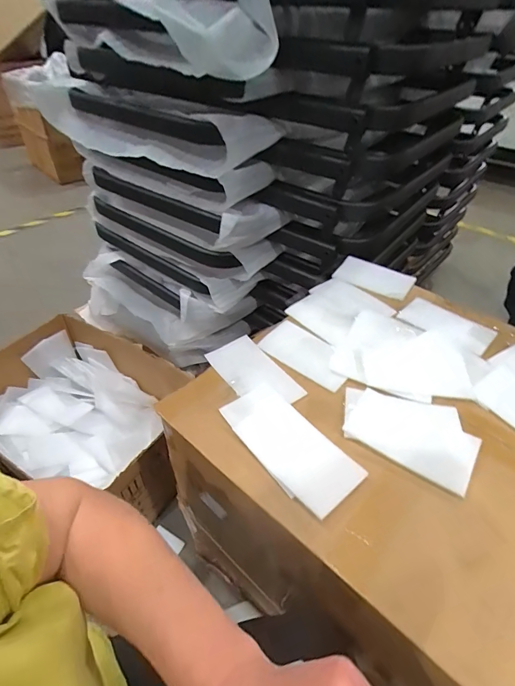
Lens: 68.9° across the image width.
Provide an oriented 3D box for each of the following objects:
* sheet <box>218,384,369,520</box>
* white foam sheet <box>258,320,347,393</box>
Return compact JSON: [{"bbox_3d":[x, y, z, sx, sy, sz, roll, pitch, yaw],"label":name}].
[{"bbox_3d":[0.036,0.117,0.444,0.074,0.014,0.173,-29,51,-30],"label":"sheet"},{"bbox_3d":[0.075,0.015,0.567,0.140,0.006,0.080,32,50,29],"label":"white foam sheet"}]

